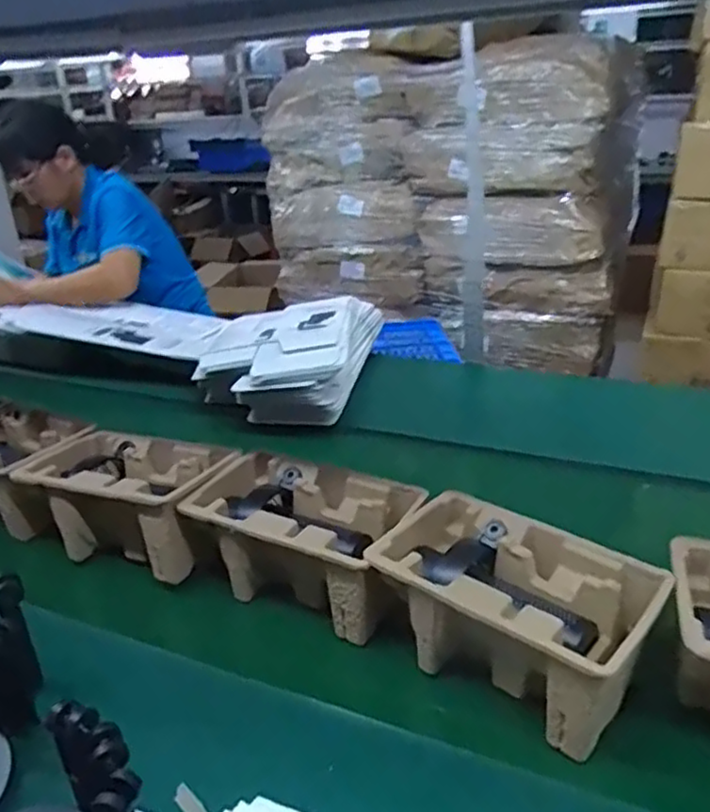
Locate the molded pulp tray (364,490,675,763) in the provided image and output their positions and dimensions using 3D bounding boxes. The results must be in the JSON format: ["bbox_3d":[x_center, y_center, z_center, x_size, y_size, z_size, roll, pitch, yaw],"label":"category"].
[{"bbox_3d":[0.135,0.188,0.597,0.227,0.121,0.142,20,30,37],"label":"molded pulp tray"}]

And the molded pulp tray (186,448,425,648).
[{"bbox_3d":[-0.048,0.145,0.707,0.230,0.111,0.142,14,27,28],"label":"molded pulp tray"}]

